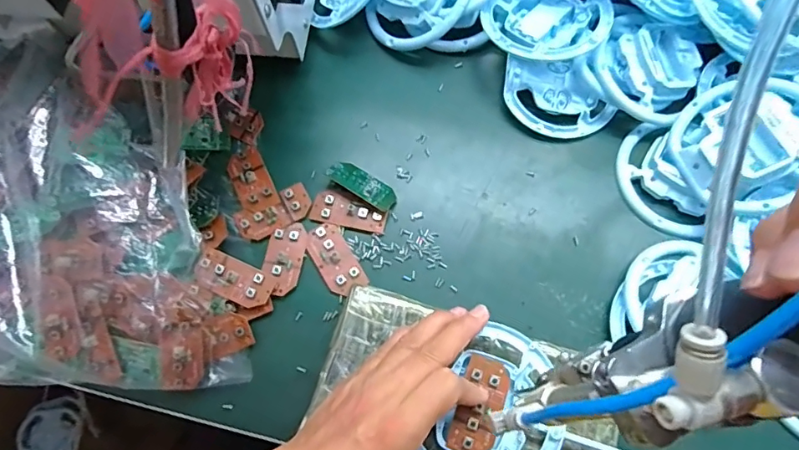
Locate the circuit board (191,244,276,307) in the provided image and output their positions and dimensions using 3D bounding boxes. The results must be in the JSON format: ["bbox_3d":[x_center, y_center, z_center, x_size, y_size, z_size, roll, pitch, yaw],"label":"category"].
[{"bbox_3d":[-0.126,0.040,0.380,0.059,0.005,0.030,25,63,2],"label":"circuit board"}]

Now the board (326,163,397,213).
[{"bbox_3d":[-0.029,-0.033,0.413,0.059,0.006,0.025,36,54,14],"label":"board"}]

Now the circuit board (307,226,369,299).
[{"bbox_3d":[-0.051,0.026,0.394,0.029,0.004,0.057,-29,74,-6],"label":"circuit board"}]

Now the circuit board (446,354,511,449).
[{"bbox_3d":[0.052,0.117,0.322,0.030,0.006,0.060,19,81,8],"label":"circuit board"}]

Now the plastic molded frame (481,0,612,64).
[{"bbox_3d":[0.124,-0.177,0.428,0.099,0.022,0.095,9,74,5],"label":"plastic molded frame"}]

